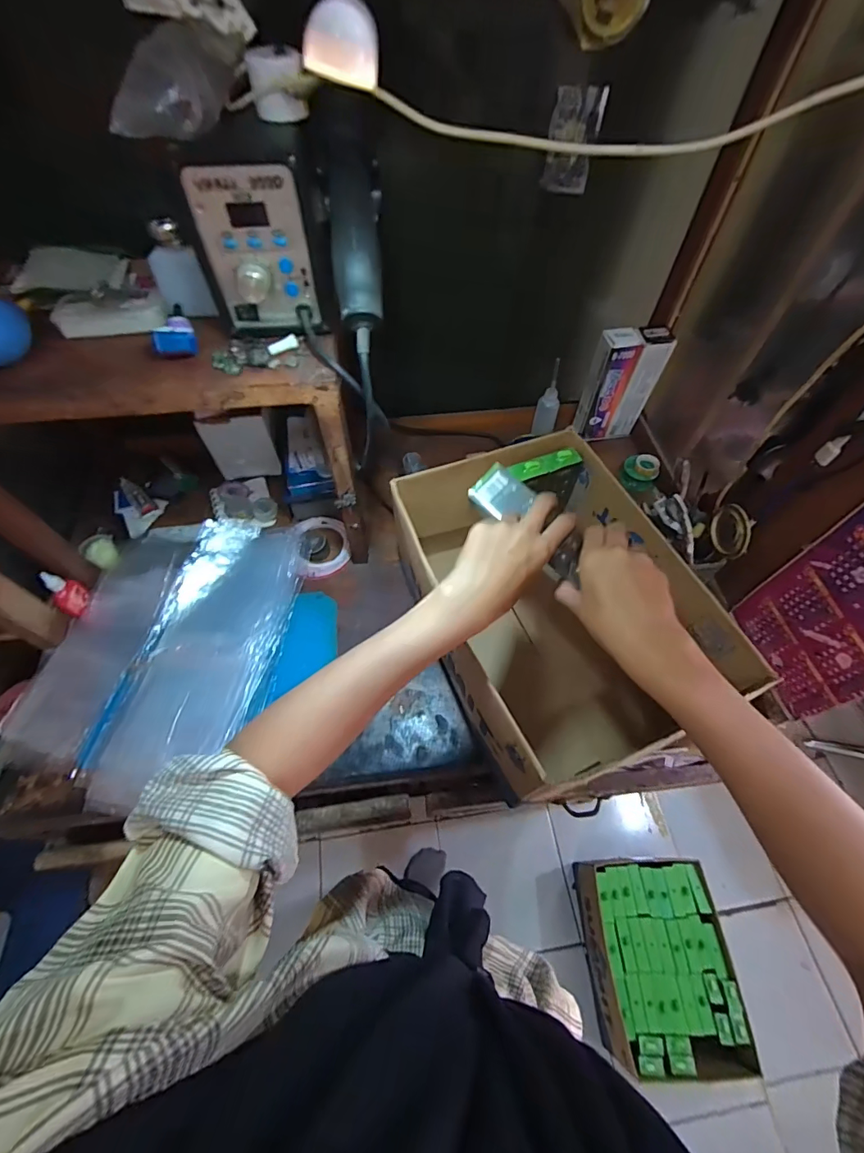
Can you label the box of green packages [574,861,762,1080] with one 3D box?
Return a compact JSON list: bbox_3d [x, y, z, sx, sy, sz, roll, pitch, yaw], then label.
[{"bbox_3d":[0.471,0.799,0.970,0.248,0.136,0.332,-2,59,-2],"label":"box of green packages"}]

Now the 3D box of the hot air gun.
[{"bbox_3d":[-0.061,-0.269,0.362,0.040,0.045,0.175,-2,95,-2],"label":"hot air gun"}]

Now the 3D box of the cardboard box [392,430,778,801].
[{"bbox_3d":[0.130,0.058,0.535,0.245,0.217,0.365,-19,61,-12],"label":"cardboard box"}]

